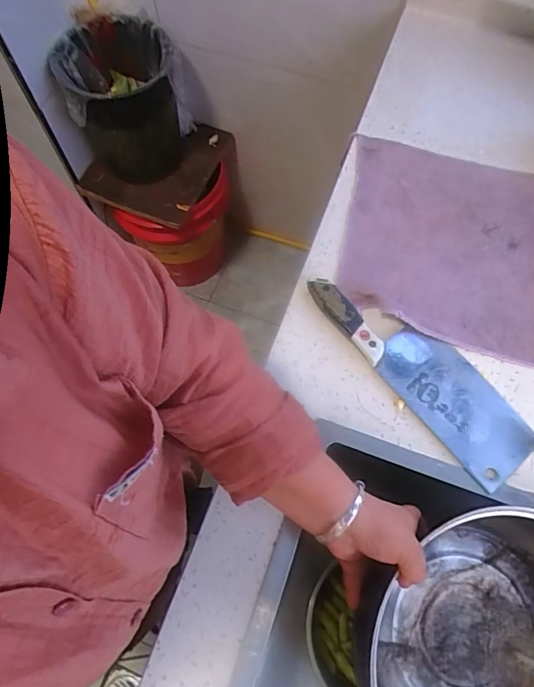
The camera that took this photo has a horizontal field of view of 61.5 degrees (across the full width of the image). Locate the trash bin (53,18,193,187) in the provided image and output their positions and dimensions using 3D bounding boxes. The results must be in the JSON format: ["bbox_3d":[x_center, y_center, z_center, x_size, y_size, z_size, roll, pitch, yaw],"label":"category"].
[{"bbox_3d":[-0.290,-0.510,0.956,0.236,0.233,0.239,-16,68,-7],"label":"trash bin"}]

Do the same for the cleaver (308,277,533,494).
[{"bbox_3d":[0.175,0.020,0.503,0.093,0.022,0.287,-36,73,-14],"label":"cleaver"}]

